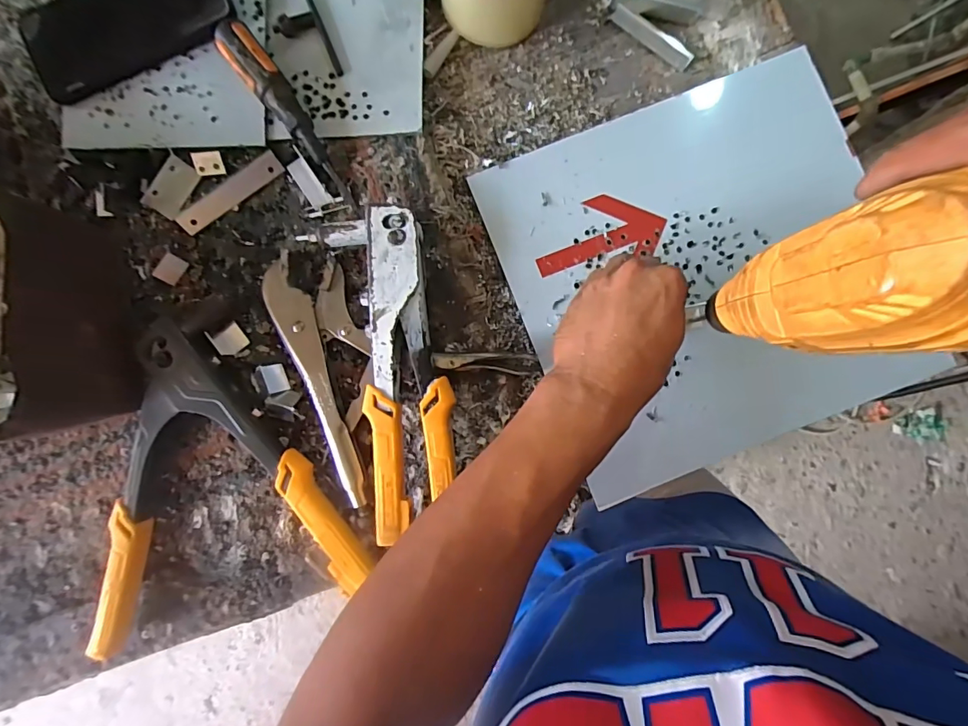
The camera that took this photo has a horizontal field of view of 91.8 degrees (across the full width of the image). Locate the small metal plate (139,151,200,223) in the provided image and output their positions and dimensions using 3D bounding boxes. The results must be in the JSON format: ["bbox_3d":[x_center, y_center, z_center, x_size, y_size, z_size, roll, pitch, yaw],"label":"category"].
[{"bbox_3d":[-0.254,-0.143,0.381,0.028,0.006,0.046,28,84,2],"label":"small metal plate"}]

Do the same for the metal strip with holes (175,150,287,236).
[{"bbox_3d":[-0.206,-0.138,0.382,0.093,0.005,0.021,-38,93,-1],"label":"metal strip with holes"}]

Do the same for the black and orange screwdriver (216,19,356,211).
[{"bbox_3d":[-0.151,-0.195,0.369,0.026,0.032,0.158,-37,86,-4],"label":"black and orange screwdriver"}]

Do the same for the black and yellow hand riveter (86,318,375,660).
[{"bbox_3d":[-0.232,0.115,0.346,0.201,0.024,0.235,-38,86,-4],"label":"black and yellow hand riveter"}]

